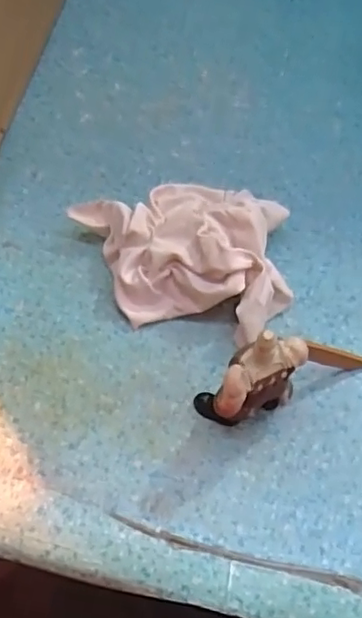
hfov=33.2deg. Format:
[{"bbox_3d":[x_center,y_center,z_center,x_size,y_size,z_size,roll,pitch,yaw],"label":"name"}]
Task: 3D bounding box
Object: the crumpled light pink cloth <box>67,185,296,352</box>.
[{"bbox_3d":[-0.001,-0.025,0.270,0.097,0.030,0.068,10,60,6],"label":"crumpled light pink cloth"}]

